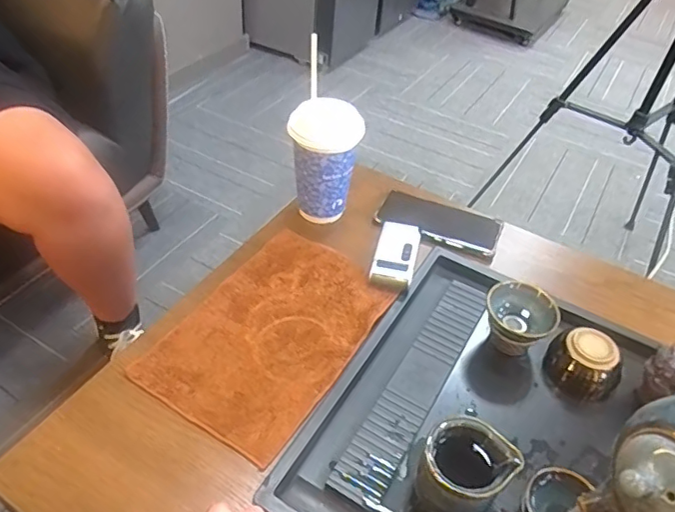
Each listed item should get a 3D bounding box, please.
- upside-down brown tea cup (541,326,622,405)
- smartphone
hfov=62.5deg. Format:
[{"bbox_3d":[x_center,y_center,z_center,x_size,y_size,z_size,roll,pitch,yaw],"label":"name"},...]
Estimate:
[{"bbox_3d":[0.251,0.110,0.570,0.066,0.050,0.055,17,44,11],"label":"upside-down brown tea cup"},{"bbox_3d":[0.136,-0.048,0.738,0.158,0.013,0.074,17,44,11],"label":"smartphone"}]

